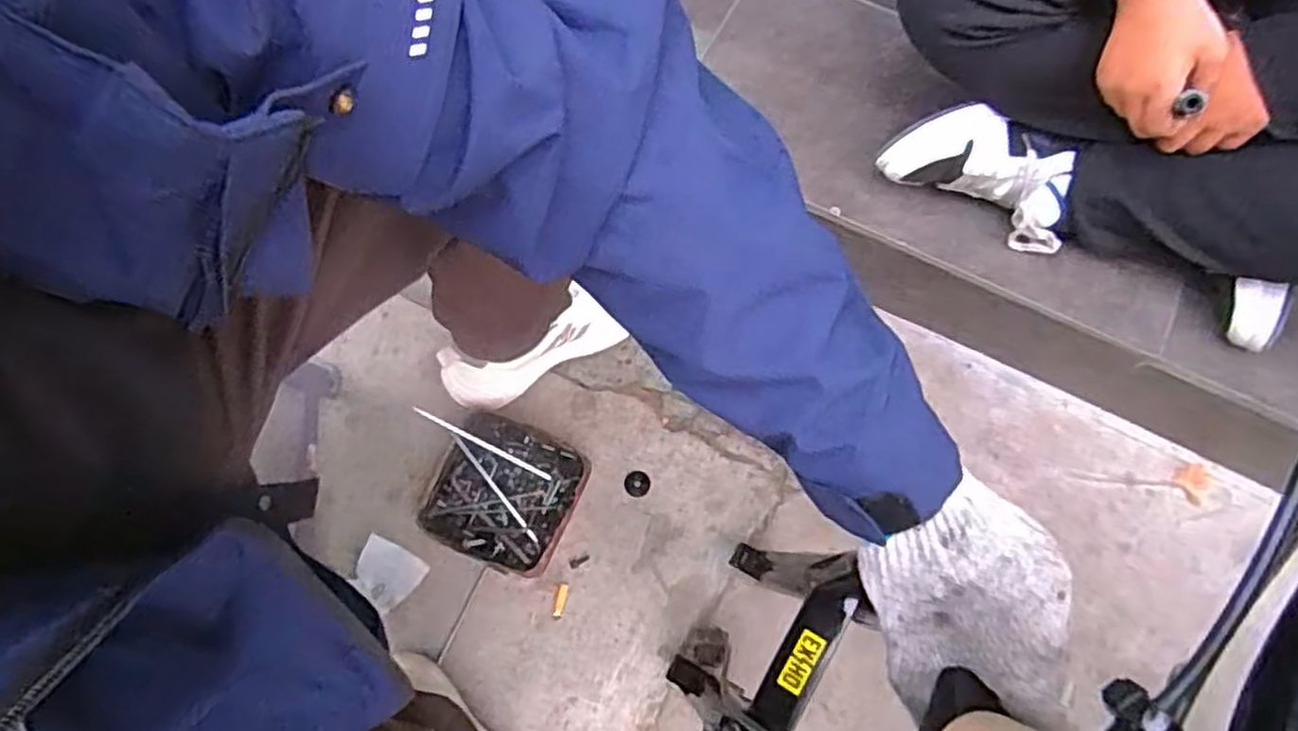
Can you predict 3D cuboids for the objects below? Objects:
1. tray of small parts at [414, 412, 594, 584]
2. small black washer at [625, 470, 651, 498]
[{"bbox_3d":[-0.167,0.148,0.880,0.164,0.045,0.162,21,71,7],"label":"tray of small parts"},{"bbox_3d":[-0.014,0.142,0.900,0.030,0.004,0.030,0,70,0],"label":"small black washer"}]

